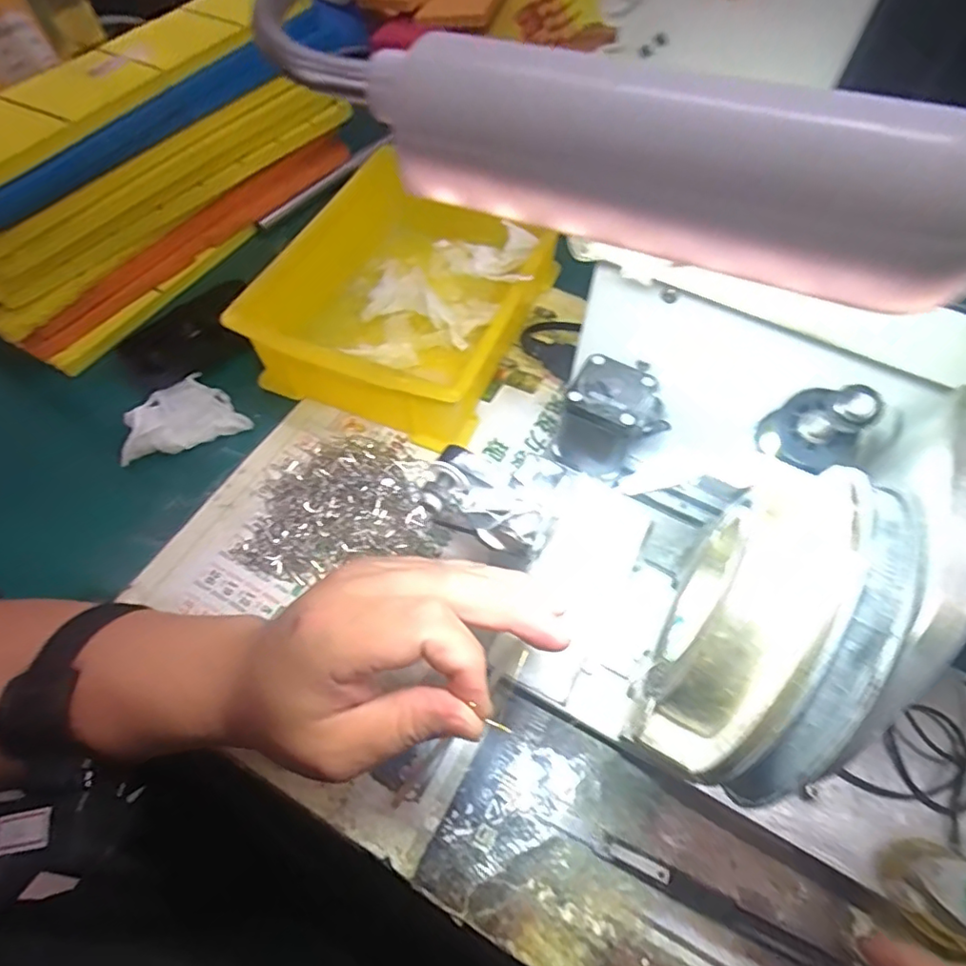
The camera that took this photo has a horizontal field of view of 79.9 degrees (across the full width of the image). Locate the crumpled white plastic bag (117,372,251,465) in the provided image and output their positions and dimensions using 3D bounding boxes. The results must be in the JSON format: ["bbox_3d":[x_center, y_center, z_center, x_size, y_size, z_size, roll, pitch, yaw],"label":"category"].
[{"bbox_3d":[-0.225,-0.056,0.419,0.083,0.032,0.061,-22,62,-14],"label":"crumpled white plastic bag"}]

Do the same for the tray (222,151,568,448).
[{"bbox_3d":[-0.052,-0.152,0.462,0.177,0.089,0.243,20,60,10],"label":"tray"}]

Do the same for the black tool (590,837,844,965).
[{"bbox_3d":[0.118,0.210,0.282,0.128,0.008,0.011,23,67,11],"label":"black tool"}]

